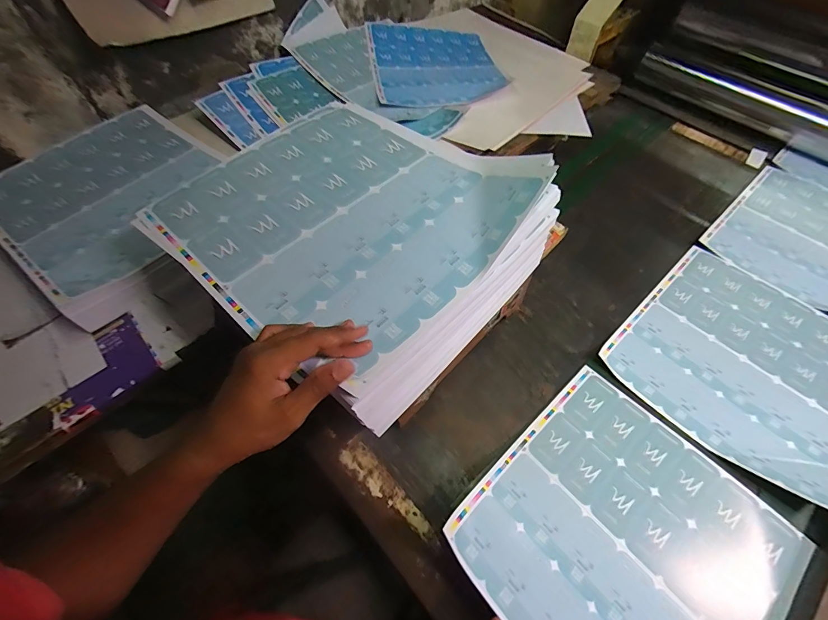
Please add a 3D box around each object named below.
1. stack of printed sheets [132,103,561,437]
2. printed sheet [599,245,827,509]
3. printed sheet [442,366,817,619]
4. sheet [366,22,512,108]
[{"bbox_3d":[-0.084,-0.103,0.505,0.396,0.157,0.357,36,64,21],"label":"stack of printed sheets"},{"bbox_3d":[0.574,0.076,0.651,0.387,0.033,0.347,-38,65,-21],"label":"printed sheet"},{"bbox_3d":[0.281,0.291,0.480,0.371,0.095,0.355,-38,65,-21],"label":"printed sheet"},{"bbox_3d":[0.054,-0.650,0.992,0.333,0.041,0.387,-11,58,-6],"label":"sheet"}]

